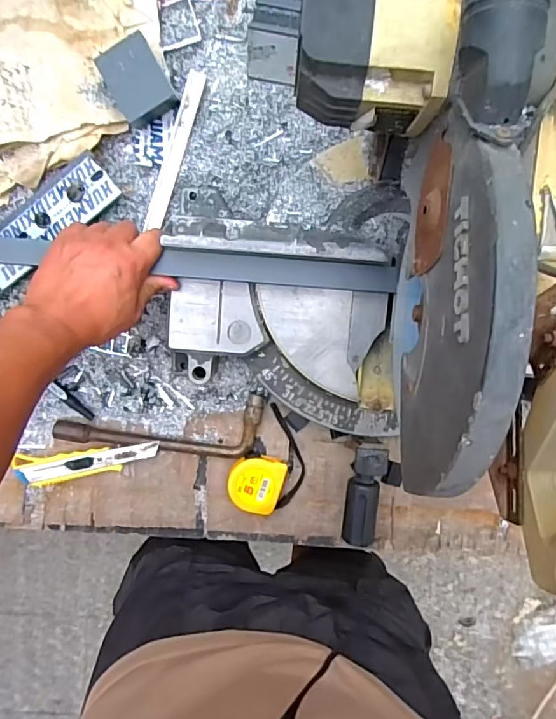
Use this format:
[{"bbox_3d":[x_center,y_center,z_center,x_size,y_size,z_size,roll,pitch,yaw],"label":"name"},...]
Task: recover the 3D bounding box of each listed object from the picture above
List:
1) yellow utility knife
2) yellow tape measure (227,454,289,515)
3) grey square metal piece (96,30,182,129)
[{"bbox_3d":[-0.237,0.130,0.630,0.178,0.017,0.039,-8,95,1],"label":"yellow utility knife"},{"bbox_3d":[-0.026,0.154,0.629,0.068,0.033,0.068,10,95,-1],"label":"yellow tape measure"},{"bbox_3d":[-0.162,-0.318,0.576,0.064,0.030,0.075,-29,95,3],"label":"grey square metal piece"}]

